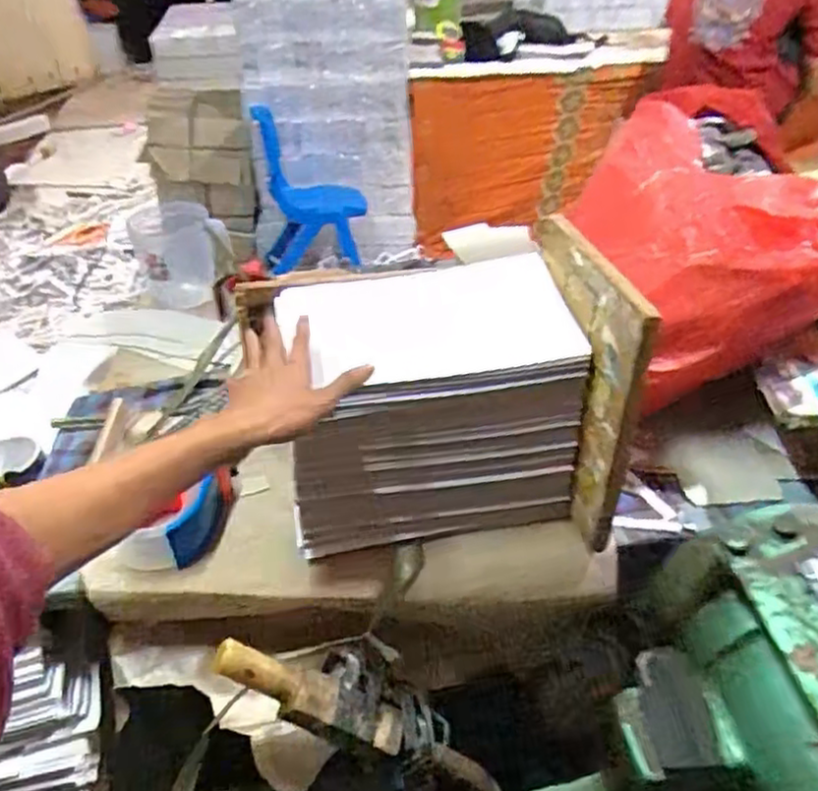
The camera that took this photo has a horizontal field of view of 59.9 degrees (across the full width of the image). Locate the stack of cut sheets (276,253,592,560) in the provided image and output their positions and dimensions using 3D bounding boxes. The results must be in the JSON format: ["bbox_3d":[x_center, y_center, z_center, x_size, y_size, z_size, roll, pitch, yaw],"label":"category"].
[{"bbox_3d":[0.020,0.000,0.806,0.302,0.203,0.240,-6,40,-4],"label":"stack of cut sheets"}]

